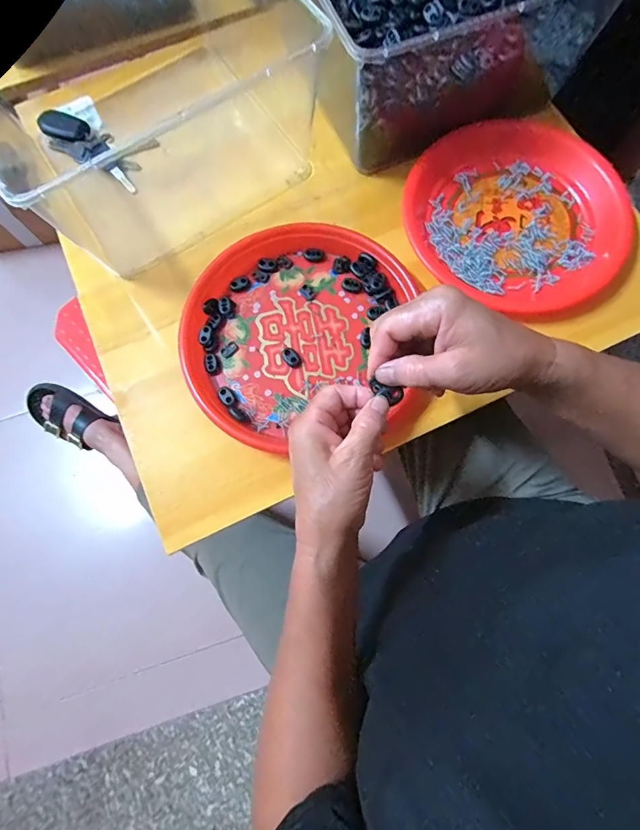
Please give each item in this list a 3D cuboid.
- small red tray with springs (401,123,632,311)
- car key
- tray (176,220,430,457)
[{"bbox_3d":[0.211,-0.215,0.447,0.234,0.023,0.216,-3,76,1],"label":"small red tray with springs"},{"bbox_3d":[-0.271,-0.322,0.497,0.152,0.014,0.051,31,79,9],"label":"car key"},{"bbox_3d":[-0.012,-0.076,0.419,0.249,0.032,0.235,0,76,2],"label":"tray"}]

